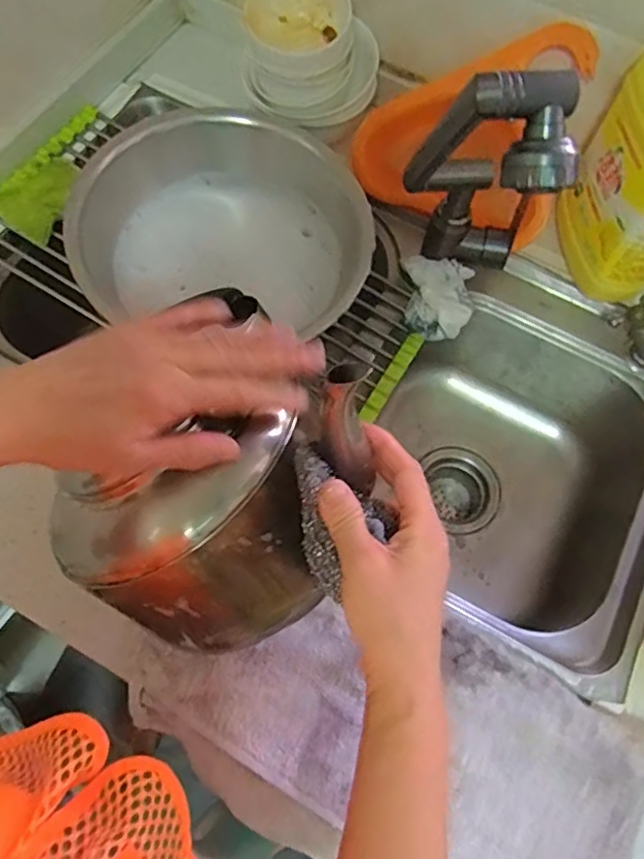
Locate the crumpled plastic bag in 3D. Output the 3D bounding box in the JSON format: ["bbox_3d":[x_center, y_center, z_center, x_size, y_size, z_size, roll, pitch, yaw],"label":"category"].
[{"bbox_3d":[0.125,-0.137,0.642,0.073,0.038,0.084,3,68,-2],"label":"crumpled plastic bag"}]

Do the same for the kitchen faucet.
[{"bbox_3d":[0.135,-0.191,0.508,0.106,0.278,0.073,11,90,2],"label":"kitchen faucet"}]

